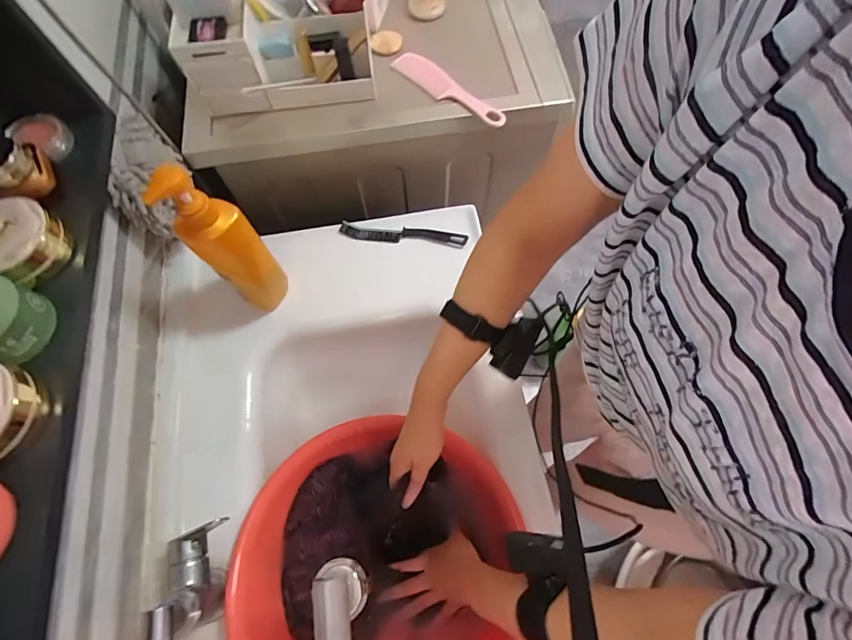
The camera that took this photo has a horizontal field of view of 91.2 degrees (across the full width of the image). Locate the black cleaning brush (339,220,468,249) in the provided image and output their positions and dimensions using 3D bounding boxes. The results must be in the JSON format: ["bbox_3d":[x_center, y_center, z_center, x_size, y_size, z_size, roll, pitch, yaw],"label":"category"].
[{"bbox_3d":[-0.038,-0.139,0.695,0.210,0.016,0.030,7,69,4],"label":"black cleaning brush"}]

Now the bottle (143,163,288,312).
[{"bbox_3d":[-0.240,-0.091,0.516,0.053,0.237,0.065,27,71,12],"label":"bottle"}]

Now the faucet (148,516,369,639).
[{"bbox_3d":[-0.167,0.266,0.388,0.259,0.096,0.119,-11,65,31],"label":"faucet"}]

